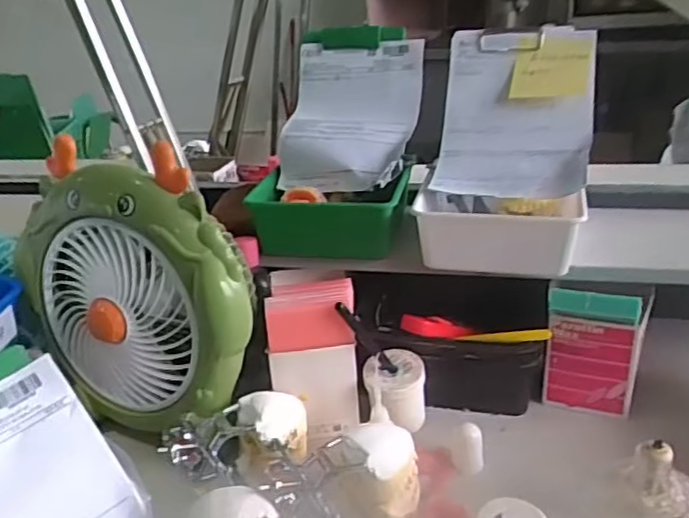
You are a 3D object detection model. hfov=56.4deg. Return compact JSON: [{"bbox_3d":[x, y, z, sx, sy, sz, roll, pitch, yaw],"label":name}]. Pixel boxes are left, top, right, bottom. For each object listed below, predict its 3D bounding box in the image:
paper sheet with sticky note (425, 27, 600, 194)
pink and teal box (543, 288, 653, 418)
[{"bbox_3d":[0.164,-0.141,0.619,0.143,0.025,0.180,3,74,25],"label":"paper sheet with sticky note"},{"bbox_3d":[0.234,0.084,0.609,0.084,0.138,0.026,6,28,20],"label":"pink and teal box"}]

